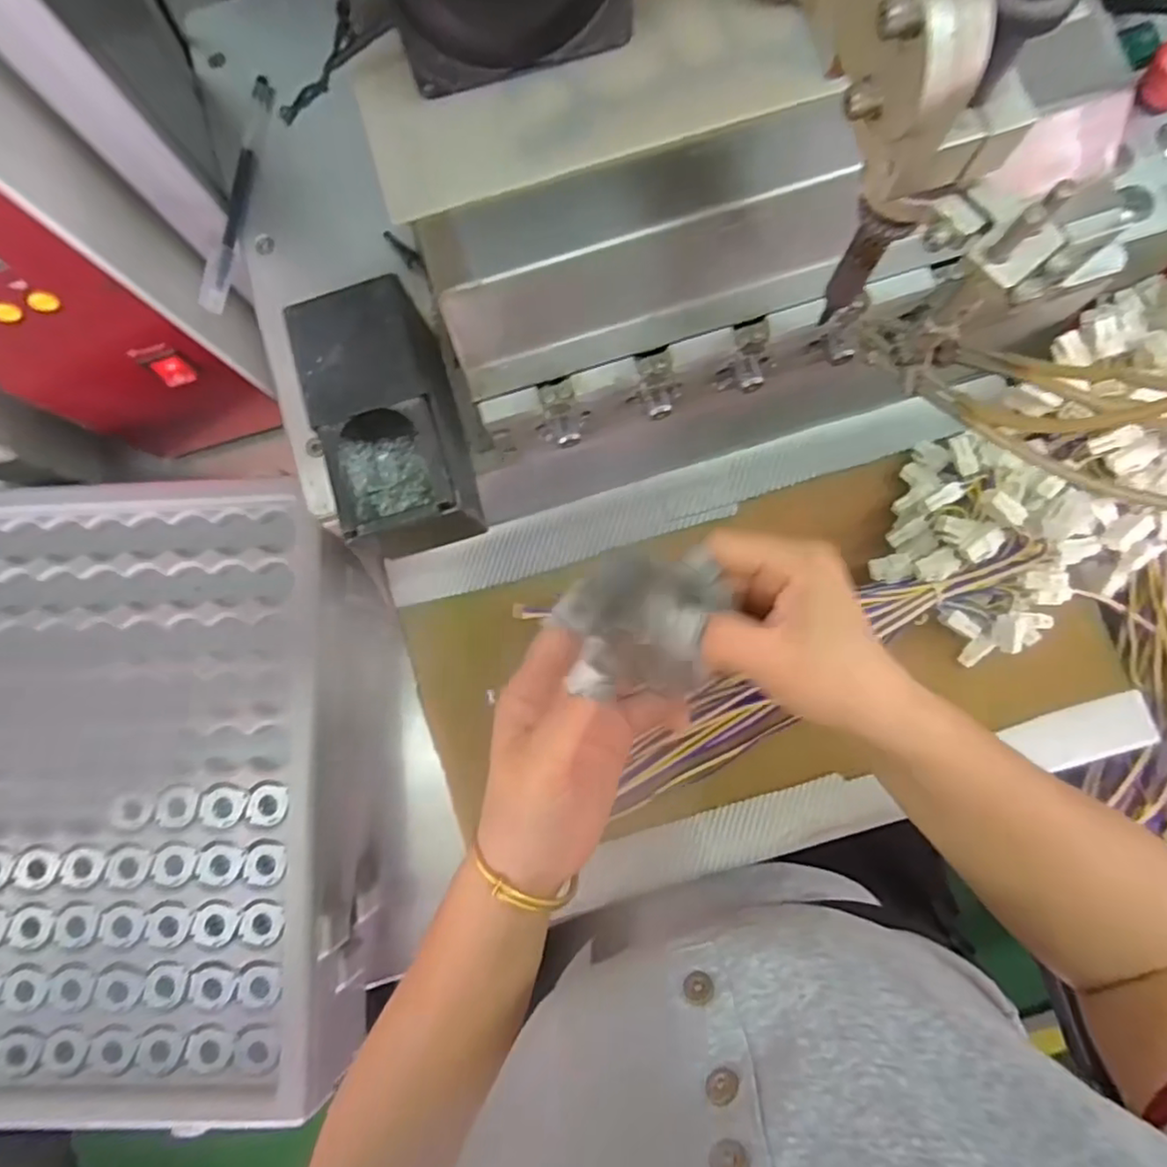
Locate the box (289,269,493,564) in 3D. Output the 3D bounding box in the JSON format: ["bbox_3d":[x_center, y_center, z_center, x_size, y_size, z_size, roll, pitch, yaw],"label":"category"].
[{"bbox_3d":[-0.088,-0.071,0.300,0.066,0.060,0.121,-19,83,1],"label":"box"}]

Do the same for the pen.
[{"bbox_3d":[-0.194,-0.222,0.358,0.014,0.010,0.142,9,84,4],"label":"pen"}]

